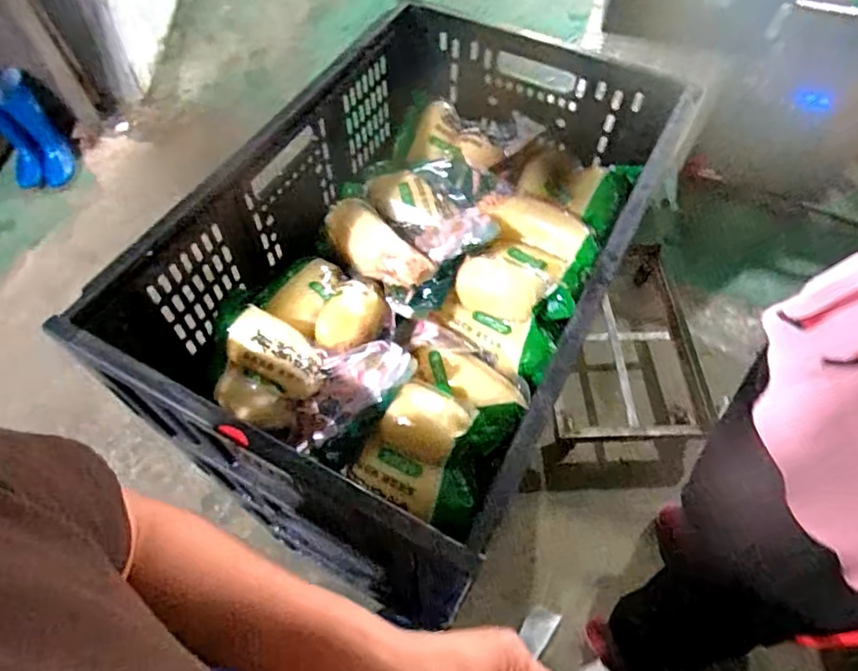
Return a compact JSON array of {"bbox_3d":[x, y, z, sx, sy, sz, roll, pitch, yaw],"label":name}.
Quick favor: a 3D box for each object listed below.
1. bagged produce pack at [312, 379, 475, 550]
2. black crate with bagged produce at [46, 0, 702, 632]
[{"bbox_3d":[-0.010,0.116,0.555,0.157,0.065,0.122,29,63,12],"label":"bagged produce pack"},{"bbox_3d":[-0.011,-0.098,0.627,0.411,0.199,0.608,30,63,12],"label":"black crate with bagged produce"}]

